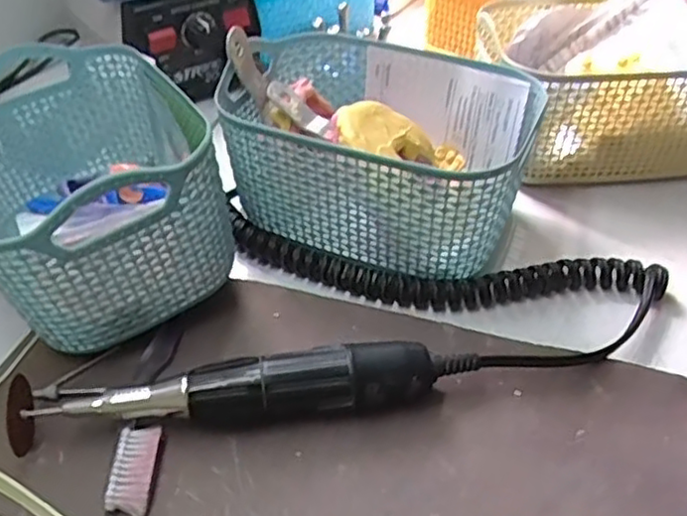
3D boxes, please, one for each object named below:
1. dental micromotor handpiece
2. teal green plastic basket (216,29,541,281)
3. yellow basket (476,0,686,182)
[{"bbox_3d":[-0.050,0.058,0.296,0.178,0.029,0.028,-6,42,-7],"label":"dental micromotor handpiece"},{"bbox_3d":[0.015,-0.062,0.393,0.164,0.080,0.117,16,43,17],"label":"teal green plastic basket"},{"bbox_3d":[0.174,-0.120,0.464,0.168,0.090,0.133,-6,42,-7],"label":"yellow basket"}]

